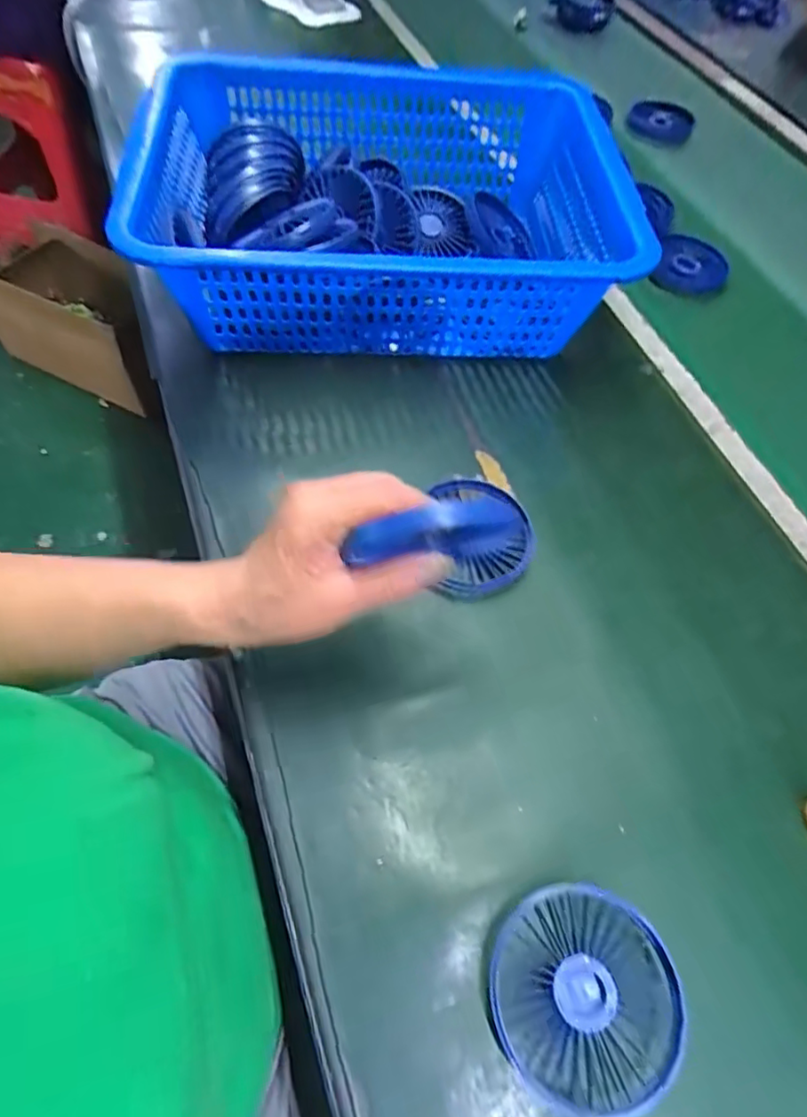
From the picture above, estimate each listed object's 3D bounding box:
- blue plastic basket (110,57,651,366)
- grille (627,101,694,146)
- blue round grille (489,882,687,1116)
[{"bbox_3d":[-0.017,-0.307,0.517,0.374,0.123,0.322,-4,59,-7],"label":"blue plastic basket"},{"bbox_3d":[0.359,-0.608,0.827,0.086,0.018,0.087,2,59,-3],"label":"grille"},{"bbox_3d":[0.085,0.204,0.279,0.083,0.014,0.085,-3,66,7],"label":"blue round grille"}]

